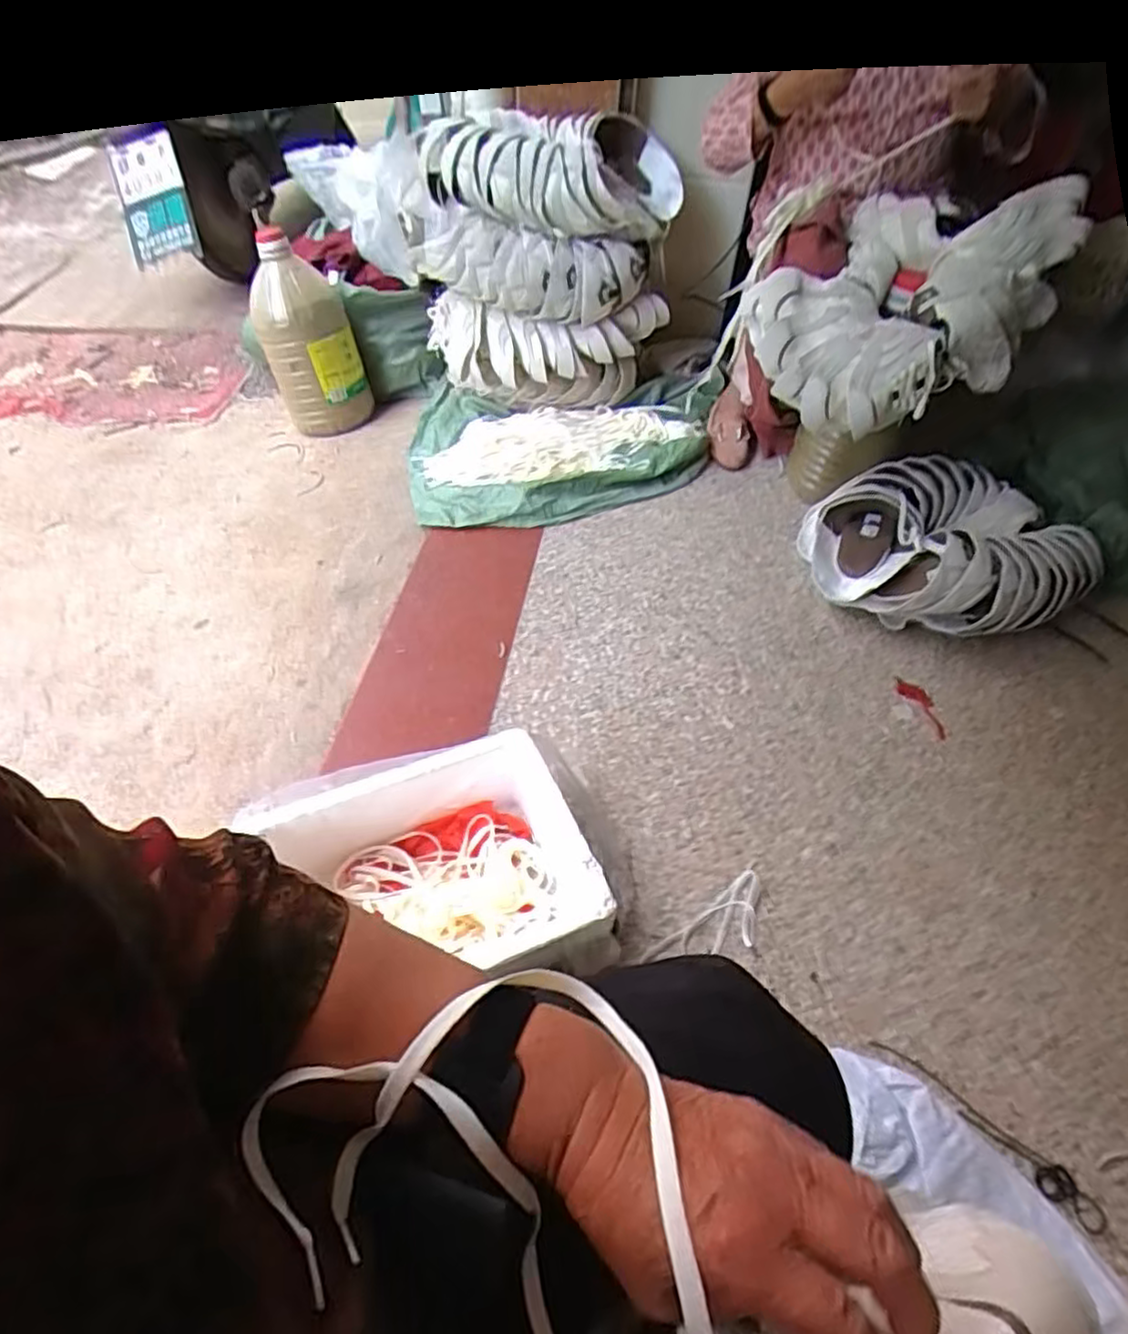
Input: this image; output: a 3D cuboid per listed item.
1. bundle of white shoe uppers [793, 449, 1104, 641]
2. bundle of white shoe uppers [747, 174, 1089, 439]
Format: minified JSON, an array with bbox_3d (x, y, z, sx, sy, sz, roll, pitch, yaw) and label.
[{"bbox_3d":[0.669,-0.201,1.236,0.434,0.167,0.328,-5,50,-8],"label":"bundle of white shoe uppers"},{"bbox_3d":[0.535,-0.612,1.154,0.453,0.256,0.340,-20,53,-19],"label":"bundle of white shoe uppers"}]

